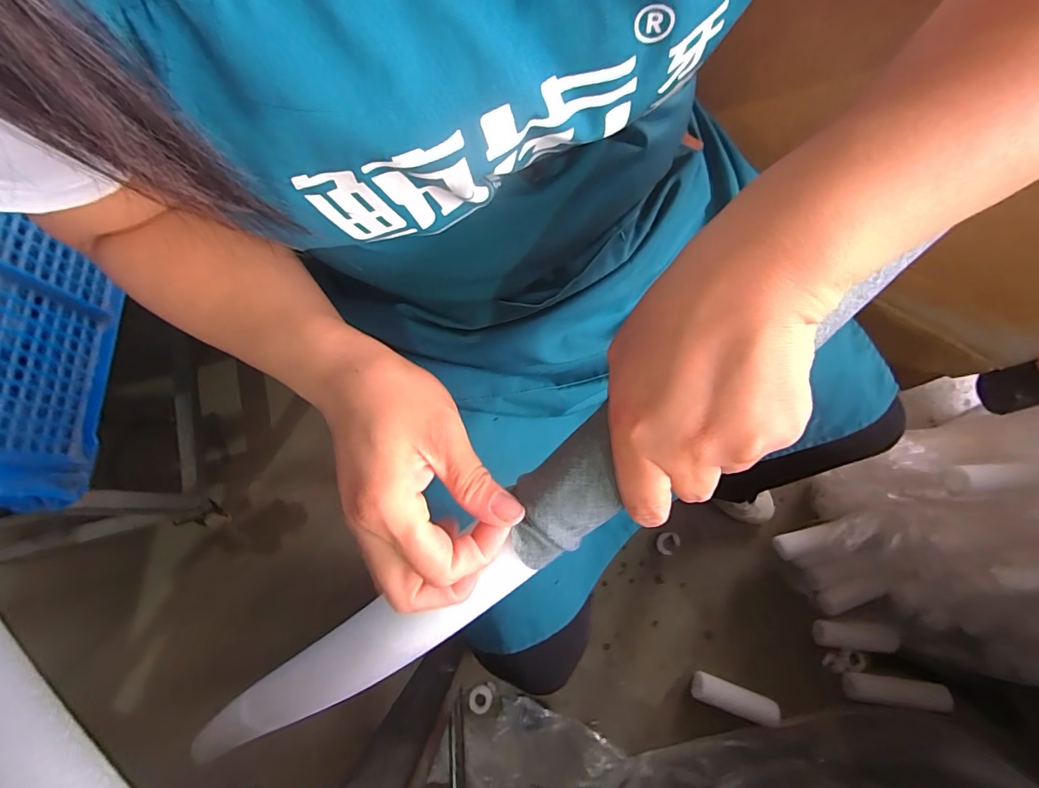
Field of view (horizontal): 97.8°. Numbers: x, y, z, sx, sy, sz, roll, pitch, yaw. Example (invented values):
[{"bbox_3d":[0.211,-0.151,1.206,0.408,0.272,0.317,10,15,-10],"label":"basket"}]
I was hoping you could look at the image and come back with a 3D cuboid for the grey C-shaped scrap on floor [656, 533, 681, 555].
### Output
[{"bbox_3d":[0.287,0.287,0.878,0.044,0.007,0.038,-43,79,-9],"label":"grey C-shaped scrap on floor"}]

